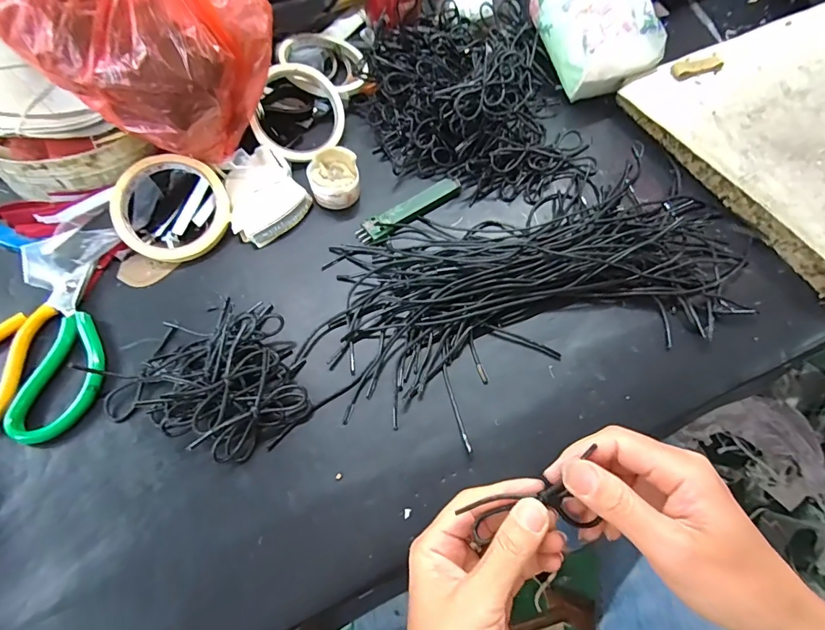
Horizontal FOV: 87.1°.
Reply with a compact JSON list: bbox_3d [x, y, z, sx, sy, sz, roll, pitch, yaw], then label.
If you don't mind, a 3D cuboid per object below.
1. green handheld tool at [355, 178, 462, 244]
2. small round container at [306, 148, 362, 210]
[{"bbox_3d":[-0.002,-0.096,0.401,0.107,0.011,0.021,-32,69,-15],"label":"green handheld tool"},{"bbox_3d":[-0.072,-0.124,0.402,0.045,0.045,0.045,0,64,-1],"label":"small round container"}]

